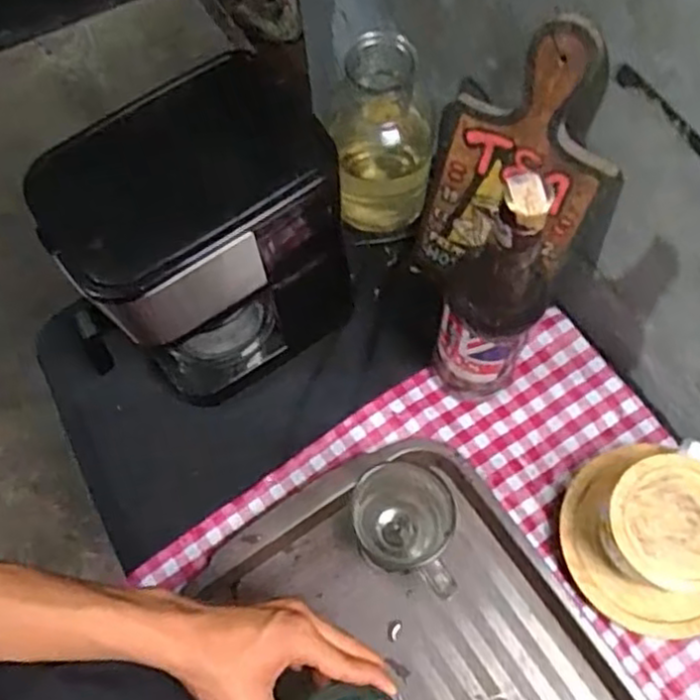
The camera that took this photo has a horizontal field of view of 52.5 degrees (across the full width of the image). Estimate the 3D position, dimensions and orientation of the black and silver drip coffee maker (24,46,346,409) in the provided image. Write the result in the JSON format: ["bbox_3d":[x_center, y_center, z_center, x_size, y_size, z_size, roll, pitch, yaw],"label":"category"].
[{"bbox_3d":[-0.114,-0.078,0.588,0.182,0.265,0.135,-35,71,-11],"label":"black and silver drip coffee maker"}]

